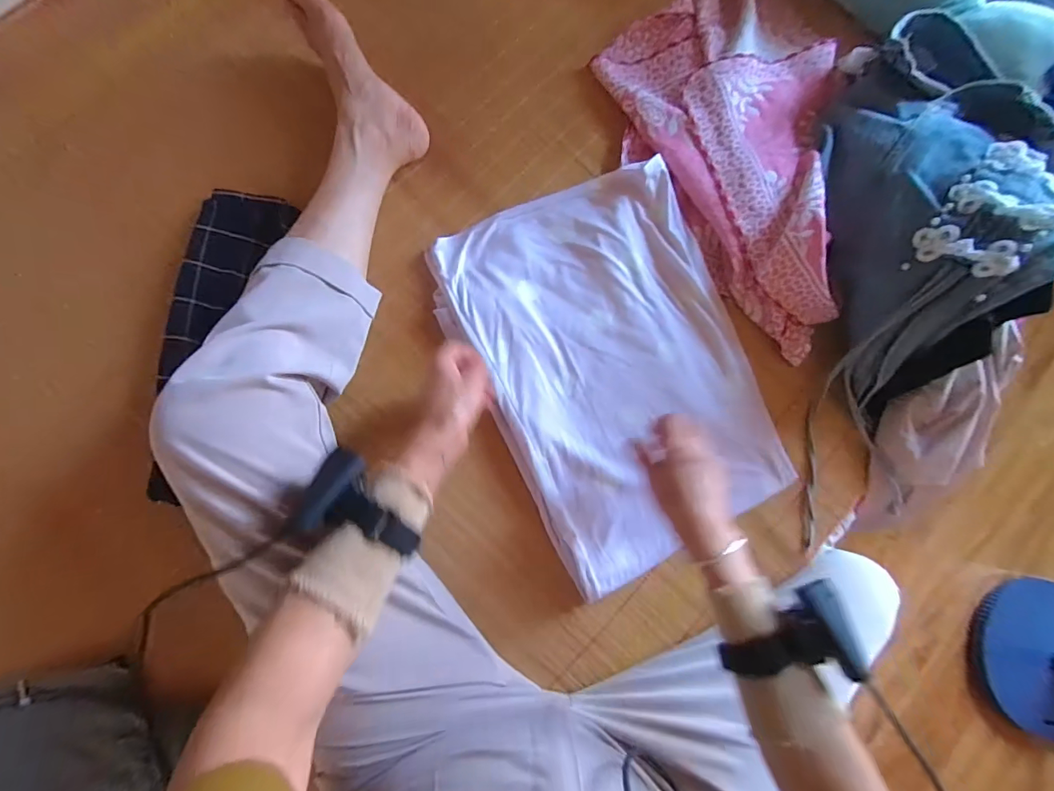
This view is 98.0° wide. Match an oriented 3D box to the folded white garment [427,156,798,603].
[{"bbox_3d":[0.114,-0.042,0.556,0.334,0.025,0.450,-27,89,-7],"label":"folded white garment"}]

